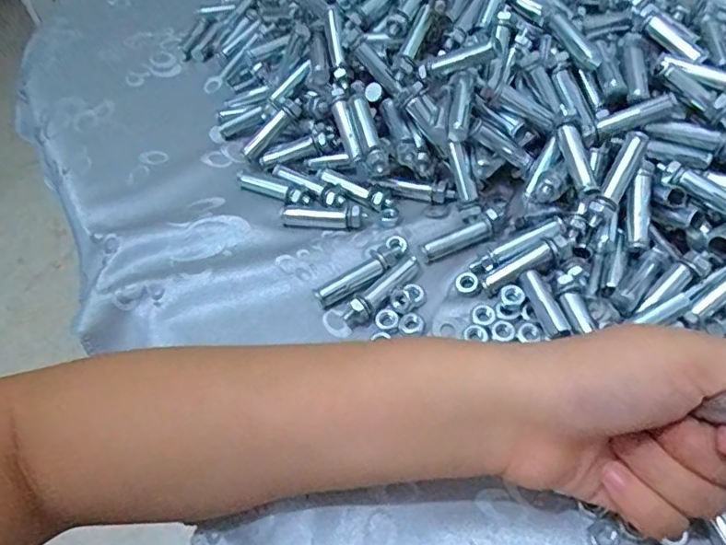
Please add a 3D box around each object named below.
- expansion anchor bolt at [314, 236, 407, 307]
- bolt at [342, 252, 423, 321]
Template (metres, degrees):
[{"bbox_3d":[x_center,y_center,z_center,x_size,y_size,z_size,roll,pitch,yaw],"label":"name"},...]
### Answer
[{"bbox_3d":[0.002,-0.001,0.316,0.062,0.010,0.015,-36,60,-19],"label":"expansion anchor bolt"},{"bbox_3d":[0.011,0.008,0.308,0.013,0.010,0.055,36,65,26],"label":"bolt"}]

